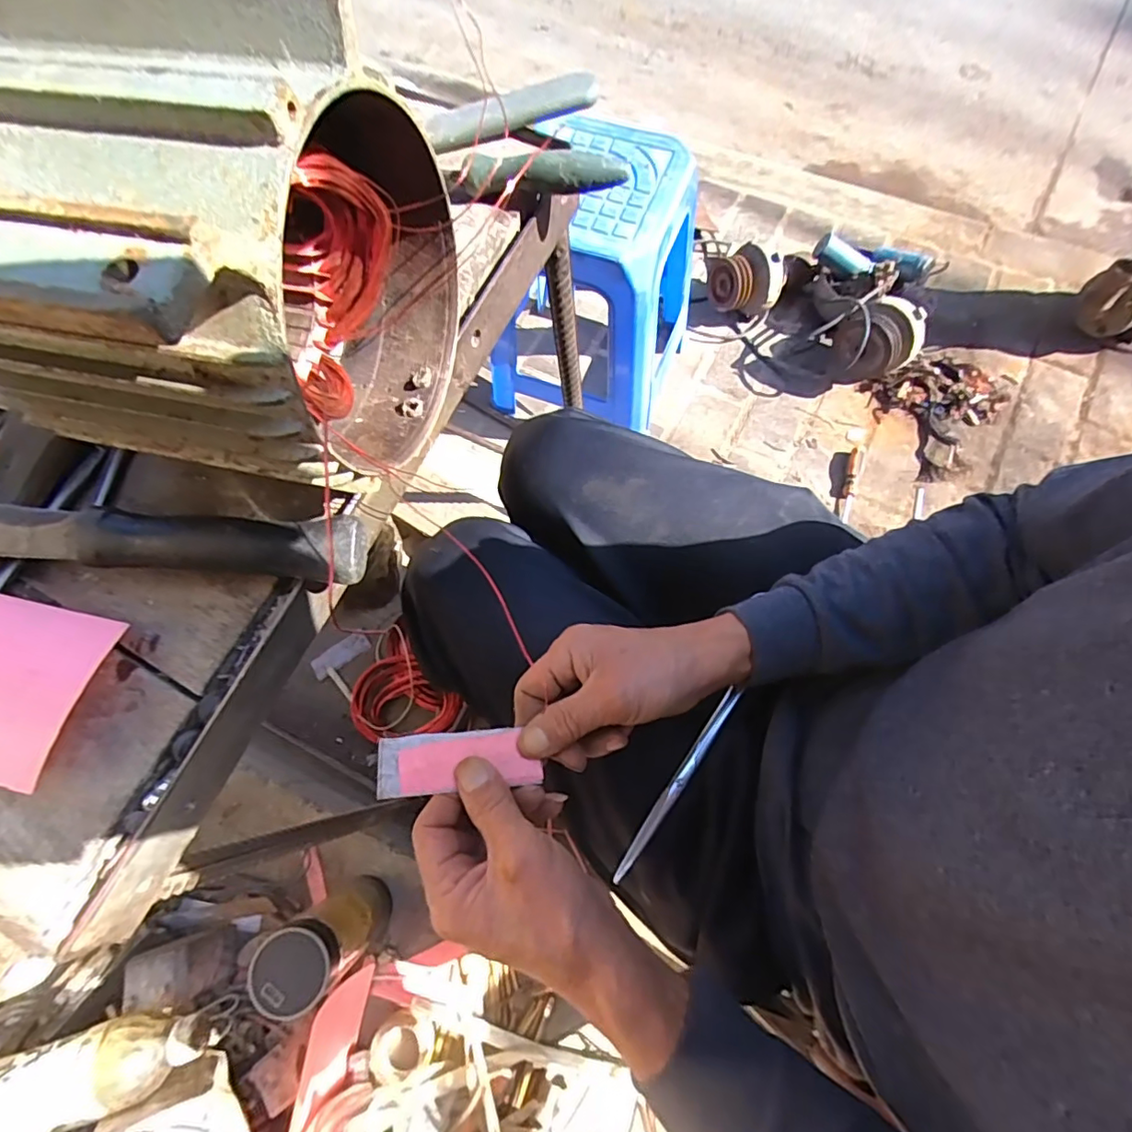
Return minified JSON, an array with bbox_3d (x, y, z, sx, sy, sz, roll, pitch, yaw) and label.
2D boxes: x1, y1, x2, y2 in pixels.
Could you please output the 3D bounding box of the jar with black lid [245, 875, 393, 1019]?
[{"bbox_3d":[-0.220,0.352,0.530,0.061,0.181,0.063,-1,72,2],"label":"jar with black lid"}]

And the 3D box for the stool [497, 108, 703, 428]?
[{"bbox_3d":[0.056,-0.515,1.041,0.314,0.457,0.345,23,75,9],"label":"stool"}]

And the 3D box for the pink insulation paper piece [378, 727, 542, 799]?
[{"bbox_3d":[-0.061,0.115,0.329,0.093,0.004,0.034,3,71,-17],"label":"pink insulation paper piece"}]

